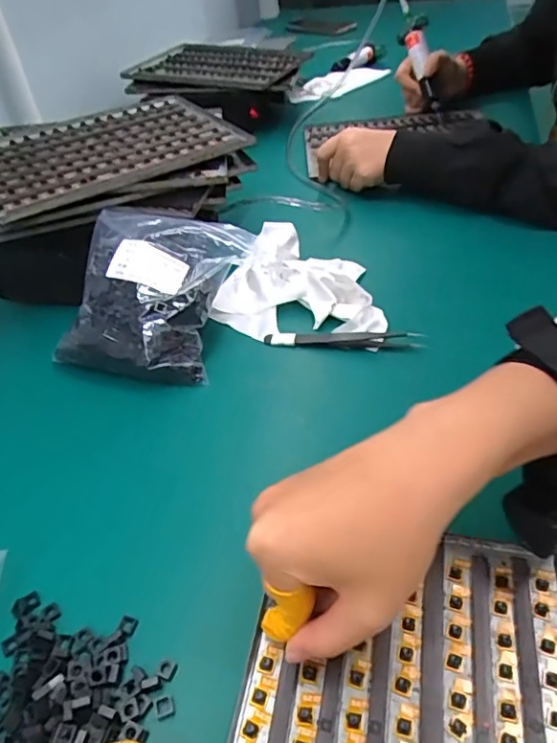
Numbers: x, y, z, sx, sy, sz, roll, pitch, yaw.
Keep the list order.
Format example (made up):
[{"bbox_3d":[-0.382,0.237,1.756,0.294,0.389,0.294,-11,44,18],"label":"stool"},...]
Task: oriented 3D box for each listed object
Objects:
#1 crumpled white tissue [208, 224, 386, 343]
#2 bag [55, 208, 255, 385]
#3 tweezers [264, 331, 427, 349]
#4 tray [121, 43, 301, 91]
[{"bbox_3d":[0.008,-0.099,0.517,0.141,0.032,0.199,-7,43,0],"label":"crumpled white tissue"},{"bbox_3d":[-0.105,-0.072,0.470,0.124,0.076,0.148,8,45,15],"label":"bag"},{"bbox_3d":[0.053,-0.030,0.450,0.129,0.013,0.012,3,44,10],"label":"tweezers"},{"bbox_3d":[-0.101,-0.480,0.863,0.250,0.016,0.184,11,46,17],"label":"tray"}]

